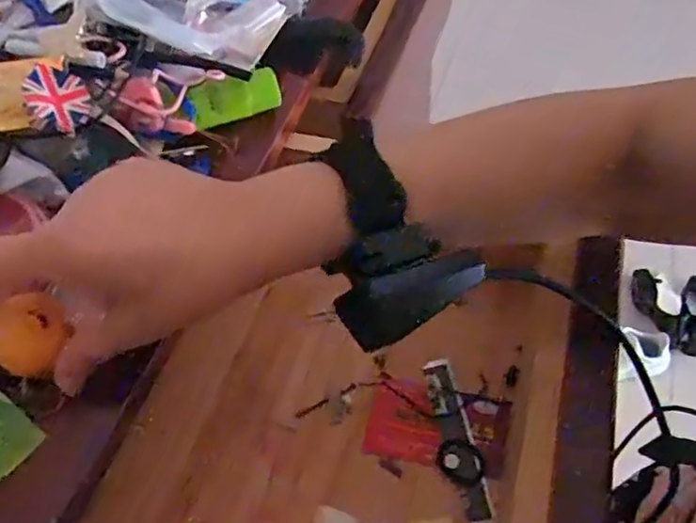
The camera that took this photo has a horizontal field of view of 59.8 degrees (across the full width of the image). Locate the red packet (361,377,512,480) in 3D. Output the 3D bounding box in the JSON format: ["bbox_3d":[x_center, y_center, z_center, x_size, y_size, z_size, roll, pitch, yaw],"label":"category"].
[{"bbox_3d":[0.059,0.107,0.396,0.088,0.004,0.054,10,54,12],"label":"red packet"}]

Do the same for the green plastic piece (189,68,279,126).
[{"bbox_3d":[-0.075,-0.112,0.413,0.061,0.030,0.006,-19,31,-21],"label":"green plastic piece"}]

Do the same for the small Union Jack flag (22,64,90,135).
[{"bbox_3d":[-0.161,-0.091,0.336,0.034,0.007,0.032,7,75,-27],"label":"small Union Jack flag"}]

